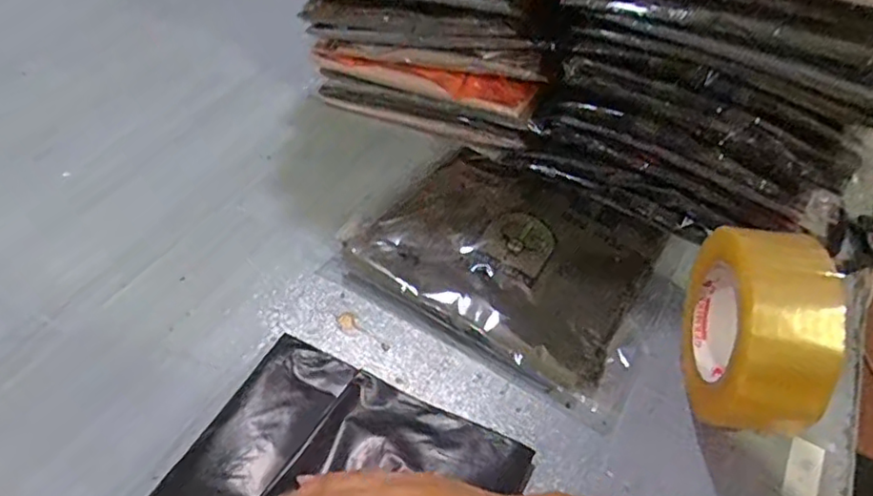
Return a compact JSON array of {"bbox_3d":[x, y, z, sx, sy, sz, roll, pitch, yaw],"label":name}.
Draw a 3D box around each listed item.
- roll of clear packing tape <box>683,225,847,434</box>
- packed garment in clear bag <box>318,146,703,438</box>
[{"bbox_3d":[0.200,0.058,0.407,0.058,0.125,0.118,4,46,0],"label":"roll of clear packing tape"},{"bbox_3d":[0.074,0.005,0.524,0.242,0.023,0.212,26,50,20],"label":"packed garment in clear bag"}]

